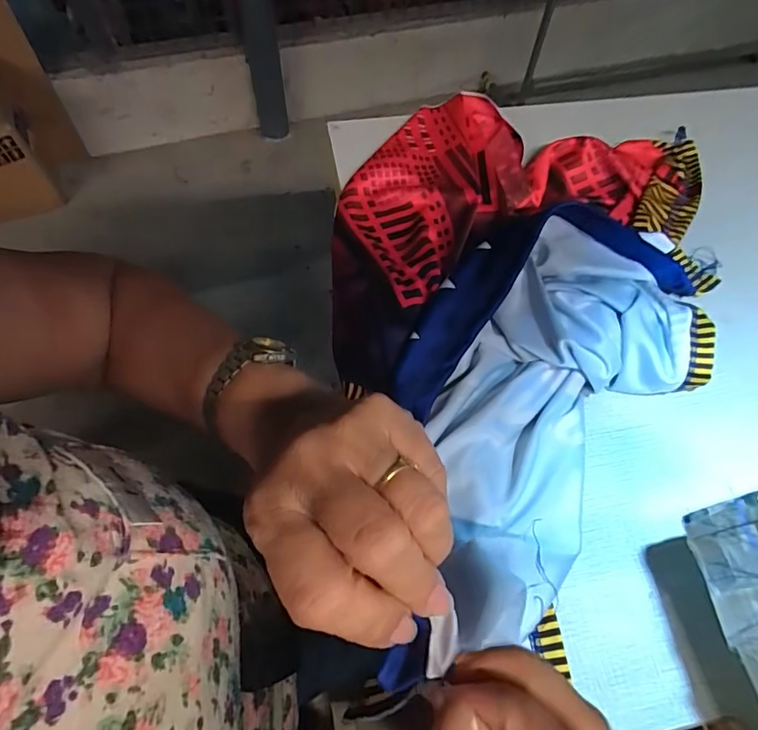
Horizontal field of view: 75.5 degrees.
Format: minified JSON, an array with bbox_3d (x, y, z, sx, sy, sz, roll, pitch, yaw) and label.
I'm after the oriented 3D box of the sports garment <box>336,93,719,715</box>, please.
[{"bbox_3d":[0.123,-0.048,0.350,0.297,0.048,0.447,-2,62,-3],"label":"sports garment"}]

